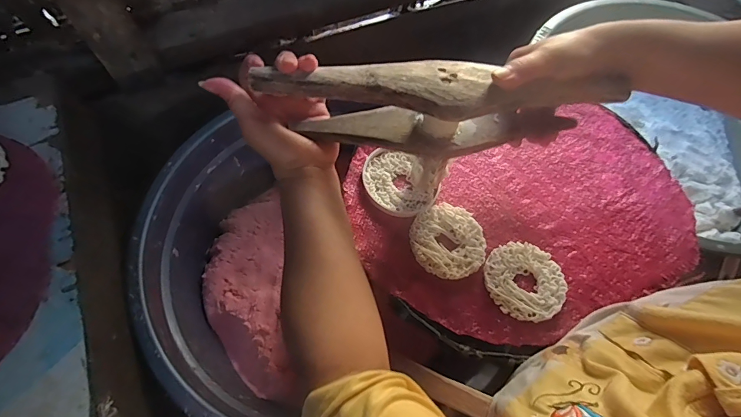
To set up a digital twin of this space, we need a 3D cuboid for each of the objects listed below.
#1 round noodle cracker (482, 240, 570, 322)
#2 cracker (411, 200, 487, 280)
[{"bbox_3d":[0.156,0.071,0.401,0.077,0.009,0.078,1,64,-3],"label":"round noodle cracker"},{"bbox_3d":[0.082,0.032,0.419,0.078,0.006,0.080,1,64,-3],"label":"cracker"}]

